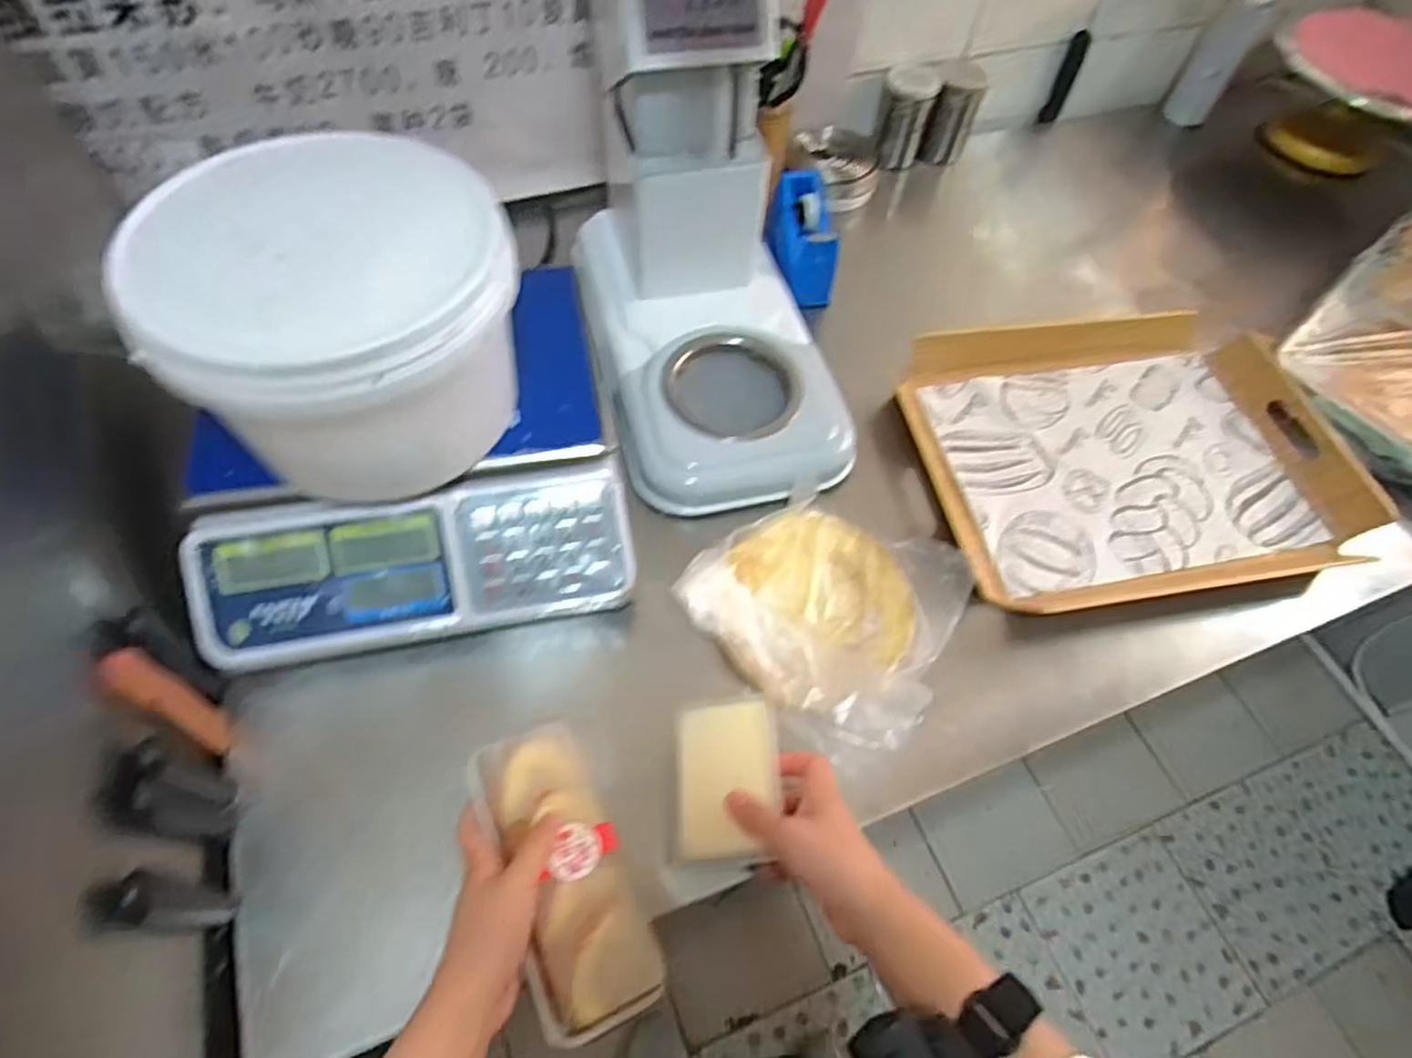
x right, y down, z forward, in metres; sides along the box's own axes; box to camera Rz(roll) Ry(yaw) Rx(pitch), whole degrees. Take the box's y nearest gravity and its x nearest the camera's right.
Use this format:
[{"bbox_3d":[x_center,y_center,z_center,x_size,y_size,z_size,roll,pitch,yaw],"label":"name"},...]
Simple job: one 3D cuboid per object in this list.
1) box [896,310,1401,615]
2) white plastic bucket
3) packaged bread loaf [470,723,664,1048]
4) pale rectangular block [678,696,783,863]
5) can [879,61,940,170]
[{"bbox_3d":[0.423,-0.085,0.731,0.426,0.050,0.323,-5,60,-7],"label":"box"},{"bbox_3d":[-0.246,-0.144,0.515,0.228,0.154,0.218,4,57,-3],"label":"white plastic bucket"},{"bbox_3d":[-0.095,0.223,0.474,0.076,0.034,0.188,-21,60,-15],"label":"packaged bread loaf"},{"bbox_3d":[0.016,0.175,0.508,0.070,0.020,0.105,0,59,-4],"label":"pale rectangular block"},{"bbox_3d":[0.265,-0.553,0.963,0.068,0.113,0.067,2,59,-3],"label":"can"}]

